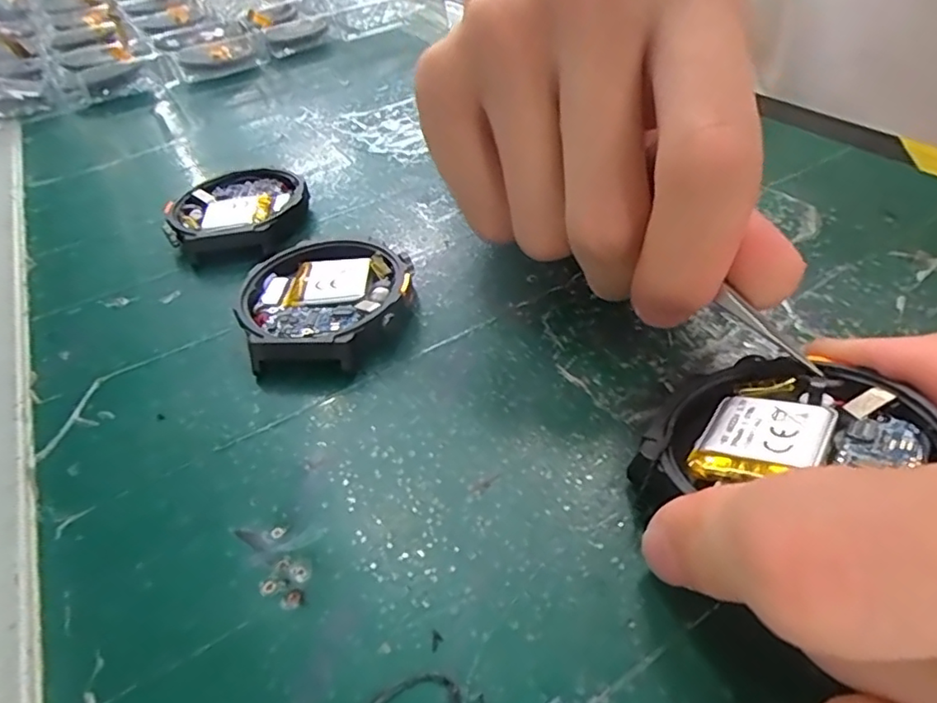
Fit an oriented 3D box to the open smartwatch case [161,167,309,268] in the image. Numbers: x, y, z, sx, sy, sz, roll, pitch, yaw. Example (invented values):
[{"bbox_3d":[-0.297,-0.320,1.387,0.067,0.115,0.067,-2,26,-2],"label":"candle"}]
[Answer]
[{"bbox_3d":[-0.083,-0.050,0.211,0.048,0.011,0.049,-14,43,-7],"label":"open smartwatch case"}]

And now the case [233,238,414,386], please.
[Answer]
[{"bbox_3d":[-0.041,-0.014,0.168,0.048,0.011,0.052,-10,43,-3],"label":"case"}]

